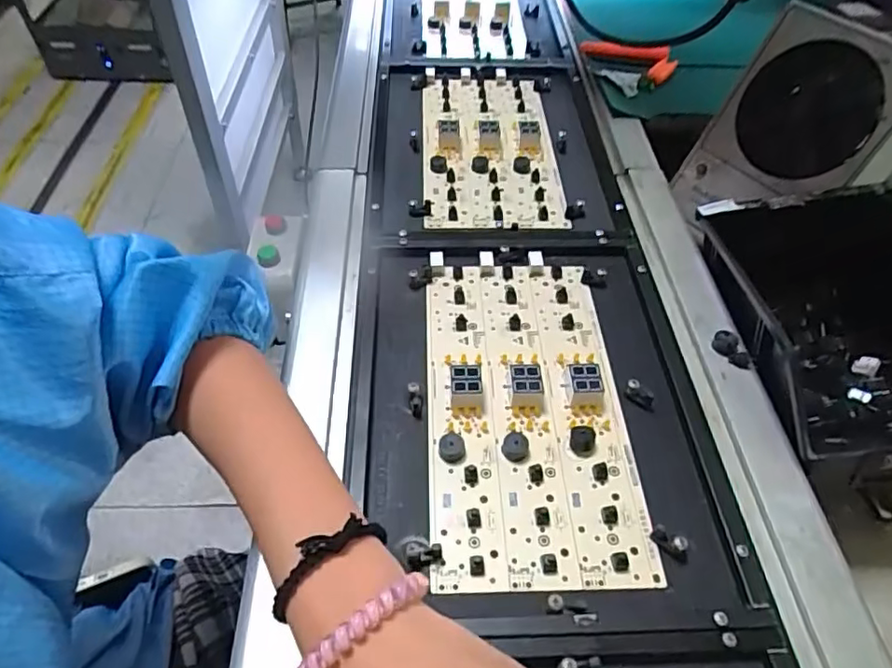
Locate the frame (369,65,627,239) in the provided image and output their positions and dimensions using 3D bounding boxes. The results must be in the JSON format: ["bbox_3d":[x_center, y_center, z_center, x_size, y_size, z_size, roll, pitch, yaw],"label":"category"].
[{"bbox_3d":[0.040,-0.196,0.604,0.222,0.021,0.294,-1,50,-1],"label":"frame"}]

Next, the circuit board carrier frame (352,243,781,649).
[{"bbox_3d":[0.052,0.041,0.401,0.221,0.019,0.304,-1,50,-1],"label":"circuit board carrier frame"}]

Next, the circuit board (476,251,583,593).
[{"bbox_3d":[0.050,0.035,0.406,0.041,0.017,0.259,-1,50,-1],"label":"circuit board"}]

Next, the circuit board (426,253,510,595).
[{"bbox_3d":[0.009,0.037,0.402,0.044,0.018,0.253,-1,50,-1],"label":"circuit board"}]

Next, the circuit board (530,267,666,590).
[{"bbox_3d":[0.095,0.039,0.406,0.046,0.022,0.251,-1,50,-1],"label":"circuit board"}]

